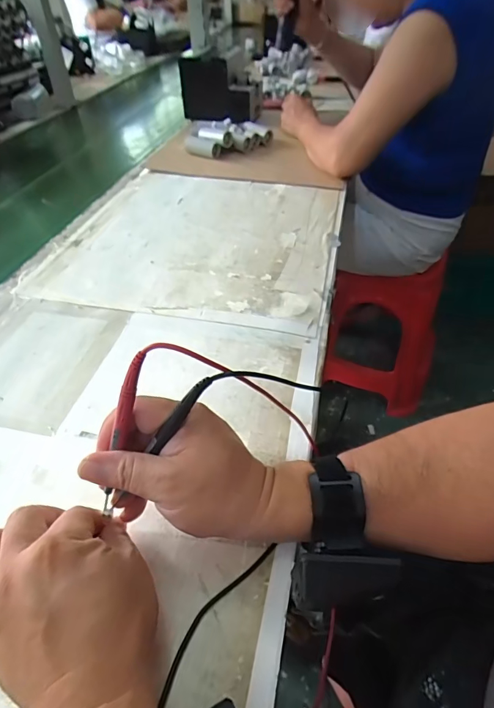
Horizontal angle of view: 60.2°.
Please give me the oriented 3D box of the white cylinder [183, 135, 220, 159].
[{"bbox_3d":[-0.096,-0.442,0.916,0.082,0.035,0.029,22,47,22],"label":"white cylinder"}]

